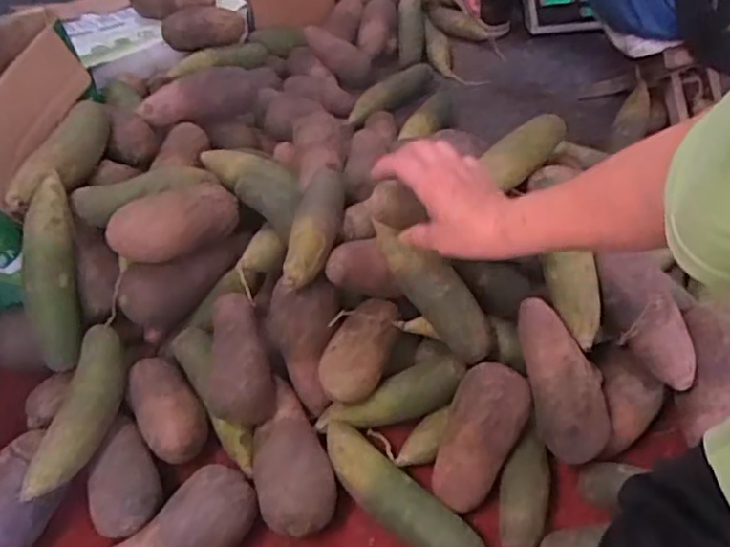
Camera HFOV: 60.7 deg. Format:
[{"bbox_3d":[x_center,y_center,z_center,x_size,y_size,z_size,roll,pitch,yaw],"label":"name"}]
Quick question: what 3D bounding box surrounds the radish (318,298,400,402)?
[{"bbox_3d":[-0.002,0.084,0.696,0.067,0.055,0.128,35,68,2],"label":"radish"}]

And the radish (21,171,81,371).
[{"bbox_3d":[-0.359,0.000,0.708,0.052,0.223,0.053,-2,3,0],"label":"radish"}]

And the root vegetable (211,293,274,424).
[{"bbox_3d":[-0.141,0.085,0.695,0.063,0.045,0.157,-10,48,-7],"label":"root vegetable"}]

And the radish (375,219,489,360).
[{"bbox_3d":[0.068,0.018,0.653,0.044,0.052,0.169,-39,89,-29],"label":"radish"}]

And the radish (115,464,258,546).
[{"bbox_3d":[-0.187,0.266,0.606,0.175,0.066,0.068,-33,55,-25],"label":"radish"}]

